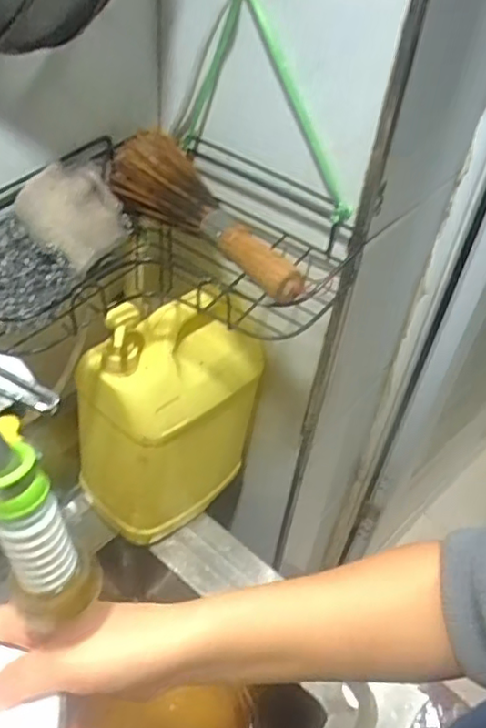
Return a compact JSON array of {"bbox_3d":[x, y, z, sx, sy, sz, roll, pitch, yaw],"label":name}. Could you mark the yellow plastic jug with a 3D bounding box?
[{"bbox_3d":[-0.081,0.053,0.678,0.200,0.270,0.104,-31,55,-33],"label":"yellow plastic jug"}]

